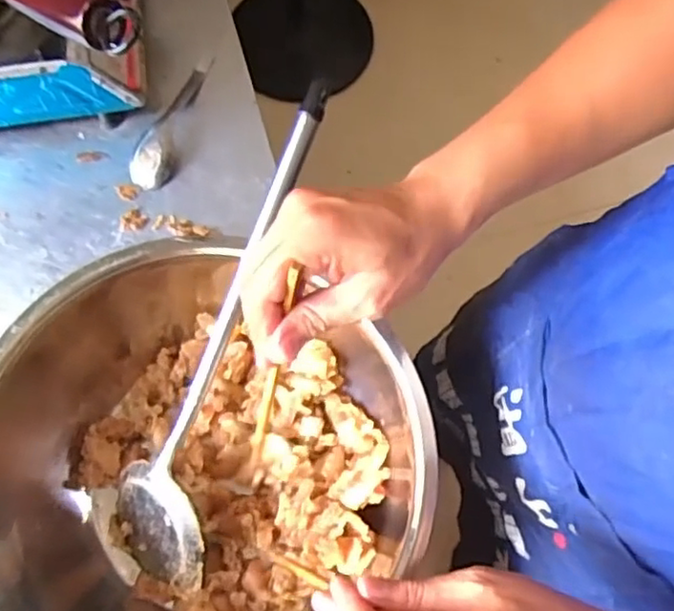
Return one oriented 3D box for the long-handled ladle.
[{"bbox_3d":[-0.087,0.026,0.507,0.087,0.071,0.400,19,93,6],"label":"long-handled ladle"}]

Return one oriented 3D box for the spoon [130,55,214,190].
[{"bbox_3d":[-0.175,-0.197,0.683,0.045,0.029,0.165,17,71,6],"label":"spoon"}]

